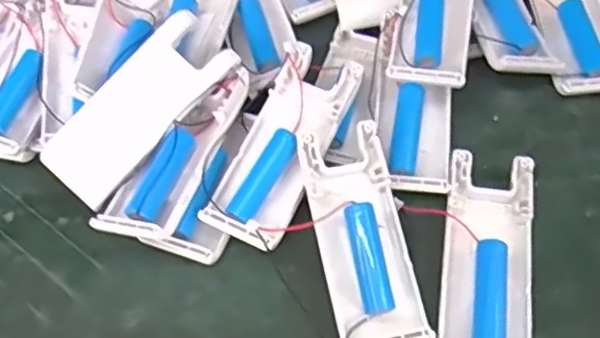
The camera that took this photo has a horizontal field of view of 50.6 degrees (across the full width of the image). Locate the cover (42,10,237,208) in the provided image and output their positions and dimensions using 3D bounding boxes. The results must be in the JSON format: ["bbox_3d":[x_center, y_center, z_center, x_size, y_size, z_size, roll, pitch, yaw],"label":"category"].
[{"bbox_3d":[-0.079,-0.030,0.310,0.038,0.020,0.101,41,86,24],"label":"cover"}]

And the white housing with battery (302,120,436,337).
[{"bbox_3d":[0.028,0.032,0.293,0.043,0.018,0.102,-9,70,-1],"label":"white housing with battery"}]

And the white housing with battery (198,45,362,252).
[{"bbox_3d":[-0.008,-0.011,0.317,0.040,0.030,0.099,24,64,17],"label":"white housing with battery"}]

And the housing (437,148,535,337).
[{"bbox_3d":[0.087,0.040,0.292,0.038,0.012,0.102,7,61,9],"label":"housing"}]

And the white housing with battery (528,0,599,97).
[{"bbox_3d":[0.154,-0.086,0.360,0.042,0.015,0.101,-5,60,1],"label":"white housing with battery"}]

